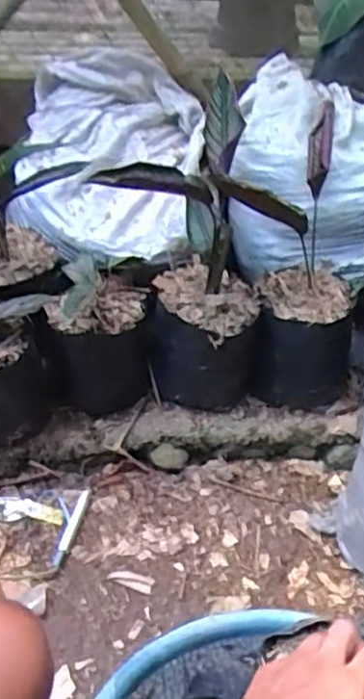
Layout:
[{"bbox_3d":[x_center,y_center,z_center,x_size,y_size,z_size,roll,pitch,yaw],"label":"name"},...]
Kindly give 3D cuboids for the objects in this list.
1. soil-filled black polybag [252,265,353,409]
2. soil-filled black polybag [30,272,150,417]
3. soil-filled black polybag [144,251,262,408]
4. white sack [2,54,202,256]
[{"bbox_3d":[0.186,-0.017,1.017,0.144,0.162,0.165,6,39,4],"label":"soil-filled black polybag"},{"bbox_3d":[-0.124,-0.007,0.978,0.147,0.173,0.128,0,38,-2],"label":"soil-filled black polybag"},{"bbox_3d":[0.031,-0.016,0.996,0.156,0.163,0.152,2,38,-1],"label":"soil-filled black polybag"},{"bbox_3d":[-0.121,-0.341,1.096,0.302,0.190,0.412,2,38,0],"label":"white sack"}]

